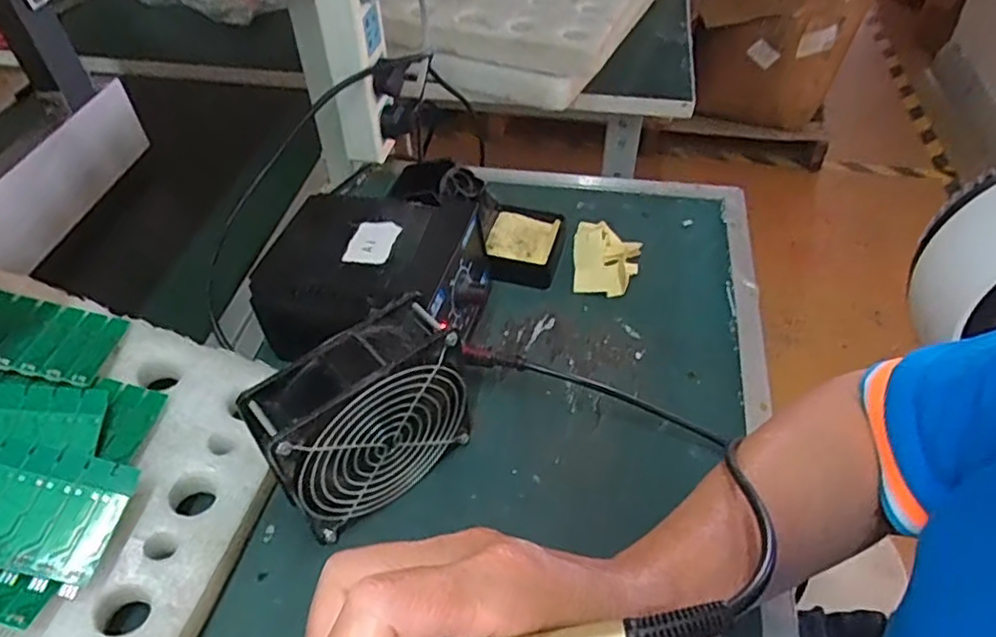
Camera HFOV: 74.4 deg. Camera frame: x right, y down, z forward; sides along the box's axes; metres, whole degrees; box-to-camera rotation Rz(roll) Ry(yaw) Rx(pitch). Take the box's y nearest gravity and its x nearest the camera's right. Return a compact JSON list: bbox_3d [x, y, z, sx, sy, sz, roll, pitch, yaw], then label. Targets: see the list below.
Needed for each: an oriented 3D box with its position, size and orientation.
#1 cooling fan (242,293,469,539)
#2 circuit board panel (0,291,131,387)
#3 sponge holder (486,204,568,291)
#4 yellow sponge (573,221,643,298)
[{"bbox_3d":[-0.076,0.061,0.389,0.122,0.112,0.044,-32,54,-26],"label":"cooling fan"},{"bbox_3d":[-0.314,0.004,0.405,0.136,0.007,0.064,16,34,-13],"label":"circuit board panel"},{"bbox_3d":[0.024,-0.062,0.562,0.060,0.028,0.075,10,48,9],"label":"sponge holder"},{"bbox_3d":[0.091,-0.051,0.559,0.055,0.022,0.069,10,48,10],"label":"yellow sponge"}]

